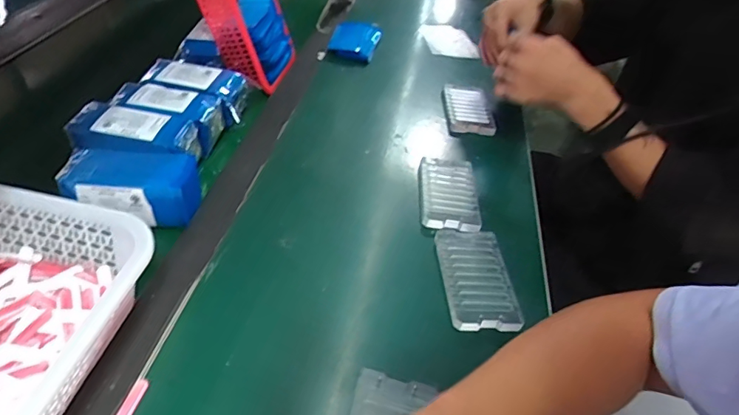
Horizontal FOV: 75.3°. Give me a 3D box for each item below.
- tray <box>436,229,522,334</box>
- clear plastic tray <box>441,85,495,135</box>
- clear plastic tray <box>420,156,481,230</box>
[{"bbox_3d":[0.110,0.070,0.503,0.067,0.012,0.130,2,43,-7],"label":"tray"},{"bbox_3d":[0.154,-0.157,0.767,0.071,0.023,0.137,3,43,-5],"label":"clear plastic tray"},{"bbox_3d":[0.099,-0.021,0.603,0.069,0.019,0.126,7,43,-1],"label":"clear plastic tray"}]

